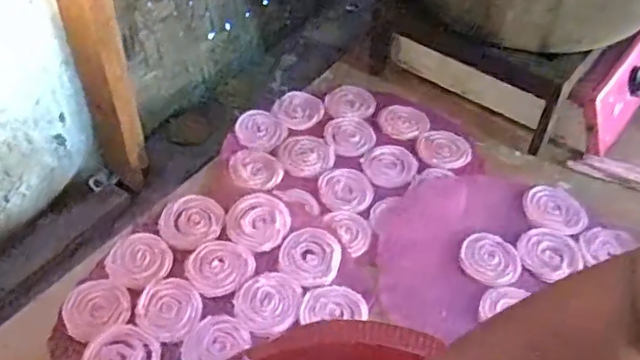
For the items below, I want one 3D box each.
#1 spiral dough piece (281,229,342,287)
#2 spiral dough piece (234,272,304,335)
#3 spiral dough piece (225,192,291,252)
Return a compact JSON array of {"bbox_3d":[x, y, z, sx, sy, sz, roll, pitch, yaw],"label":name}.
[{"bbox_3d":[-0.011,0.095,0.737,0.072,0.020,0.078,1,48,-1],"label":"spiral dough piece"},{"bbox_3d":[-0.060,0.139,0.692,0.074,0.005,0.080,1,48,-1],"label":"spiral dough piece"},{"bbox_3d":[-0.080,0.053,0.769,0.080,0.008,0.073,22,71,13],"label":"spiral dough piece"}]

